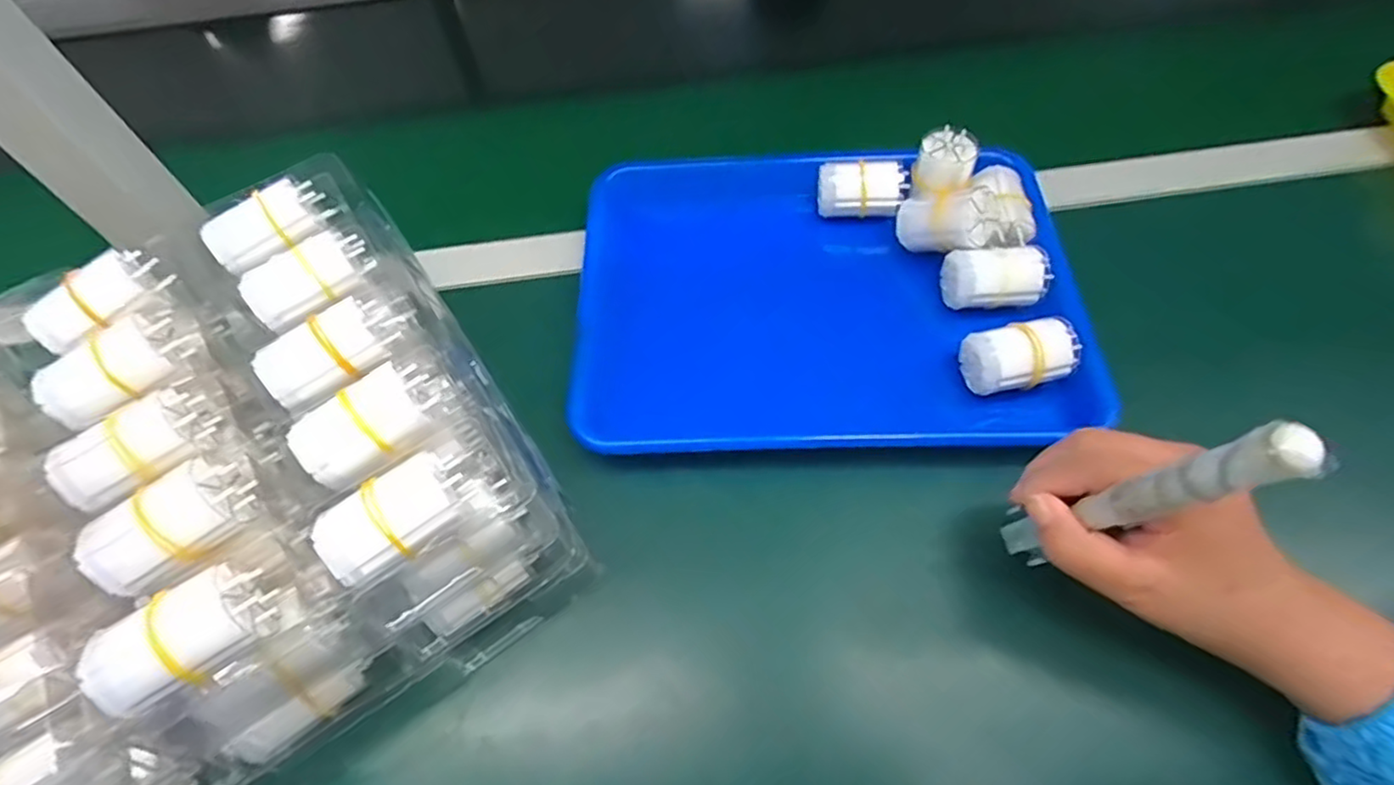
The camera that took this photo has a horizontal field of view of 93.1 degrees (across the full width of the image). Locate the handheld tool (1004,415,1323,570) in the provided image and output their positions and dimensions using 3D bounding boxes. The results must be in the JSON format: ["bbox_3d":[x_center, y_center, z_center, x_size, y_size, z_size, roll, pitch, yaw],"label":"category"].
[{"bbox_3d":[0.178,0.046,0.274,0.015,0.152,0.020,29,63,2],"label":"handheld tool"}]

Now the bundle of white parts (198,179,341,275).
[{"bbox_3d":[-0.245,-0.096,0.379,0.066,0.028,0.027,-39,65,-19],"label":"bundle of white parts"}]

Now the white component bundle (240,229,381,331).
[{"bbox_3d":[-0.213,-0.064,0.363,0.065,0.024,0.030,-37,64,-18],"label":"white component bundle"}]

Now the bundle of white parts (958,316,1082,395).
[{"bbox_3d":[0.200,-0.021,0.407,0.062,0.033,0.034,-9,59,-2],"label":"bundle of white parts"}]

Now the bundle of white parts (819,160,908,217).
[{"bbox_3d":[0.122,-0.152,0.486,0.061,0.032,0.036,-4,59,1],"label":"bundle of white parts"}]

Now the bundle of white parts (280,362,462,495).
[{"bbox_3d":[-0.154,0.013,0.316,0.071,0.030,0.030,-30,62,-14],"label":"bundle of white parts"}]

